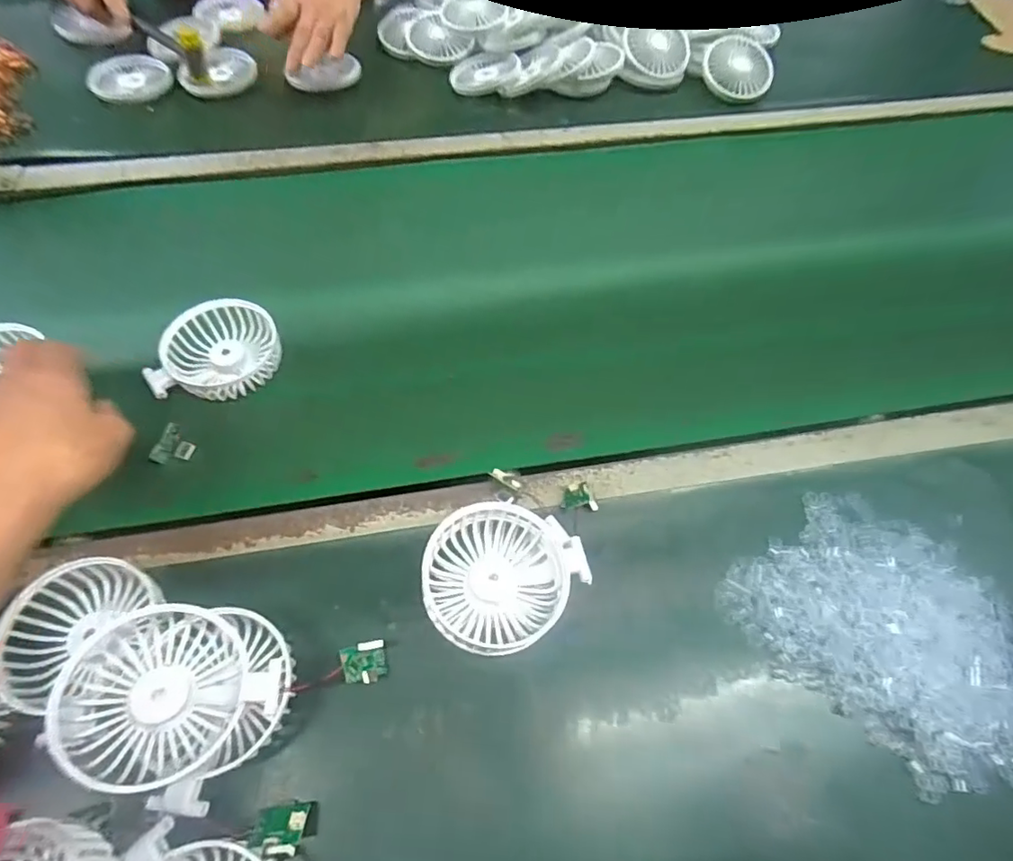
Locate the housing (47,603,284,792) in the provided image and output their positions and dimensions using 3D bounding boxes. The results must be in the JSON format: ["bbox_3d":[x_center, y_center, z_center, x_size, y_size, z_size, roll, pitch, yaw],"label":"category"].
[{"bbox_3d":[-0.189,0.147,0.307,0.098,0.025,0.088,38,50,-7],"label":"housing"}]

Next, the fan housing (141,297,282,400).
[{"bbox_3d":[-0.244,-0.068,0.468,0.098,0.029,0.082,-17,63,-12],"label":"fan housing"}]

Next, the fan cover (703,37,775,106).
[{"bbox_3d":[0.291,-0.458,0.699,0.086,0.018,0.078,21,94,-2],"label":"fan cover"}]

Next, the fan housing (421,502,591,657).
[{"bbox_3d":[0.000,0.097,0.358,0.103,0.048,0.092,5,60,0],"label":"fan housing"}]

